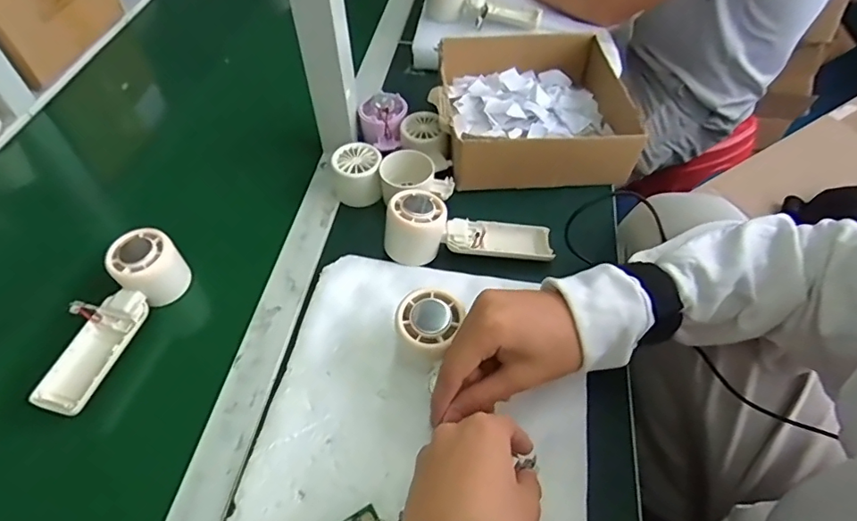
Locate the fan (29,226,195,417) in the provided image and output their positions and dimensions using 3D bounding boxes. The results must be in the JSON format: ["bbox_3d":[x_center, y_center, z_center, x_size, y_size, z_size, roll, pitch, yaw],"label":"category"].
[{"bbox_3d":[-0.285,0.048,0.450,0.059,0.051,0.162,15,54,9],"label":"fan"}]

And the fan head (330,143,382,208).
[{"bbox_3d":[-0.079,-0.095,0.564,0.055,0.043,0.057,0,53,-2],"label":"fan head"}]

